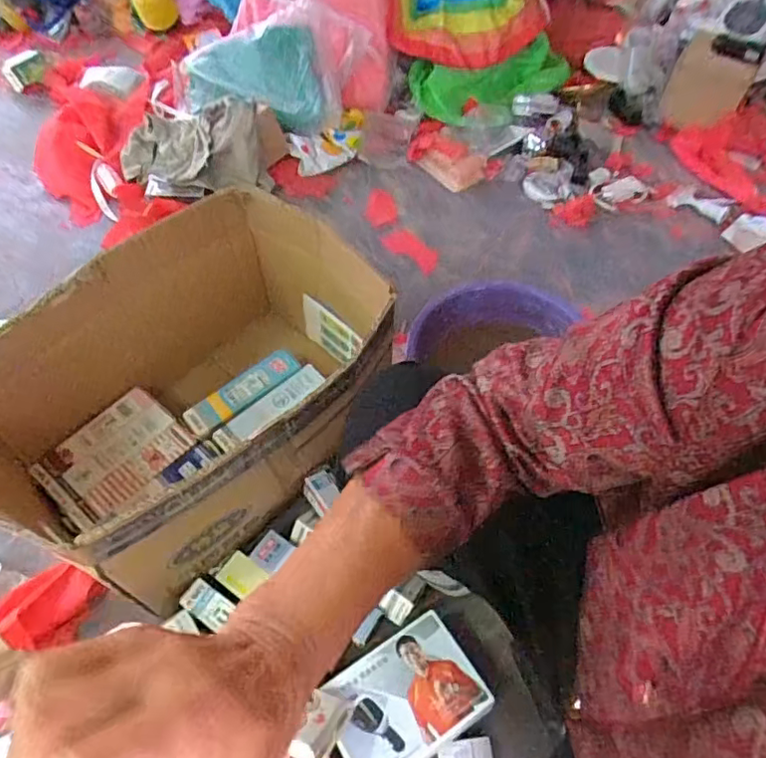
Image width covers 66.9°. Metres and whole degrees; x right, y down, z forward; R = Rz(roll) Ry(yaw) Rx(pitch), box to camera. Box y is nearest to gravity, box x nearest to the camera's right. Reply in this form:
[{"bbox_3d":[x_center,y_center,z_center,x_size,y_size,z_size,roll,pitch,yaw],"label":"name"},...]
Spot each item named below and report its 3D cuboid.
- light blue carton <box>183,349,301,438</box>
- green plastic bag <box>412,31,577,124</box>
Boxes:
[{"bbox_3d":[-0.205,0.019,0.861,0.181,0.028,0.055,-34,64,-21],"label":"light blue carton"},{"bbox_3d":[0.278,-0.715,1.357,0.480,0.119,0.176,-37,66,-20],"label":"green plastic bag"}]

